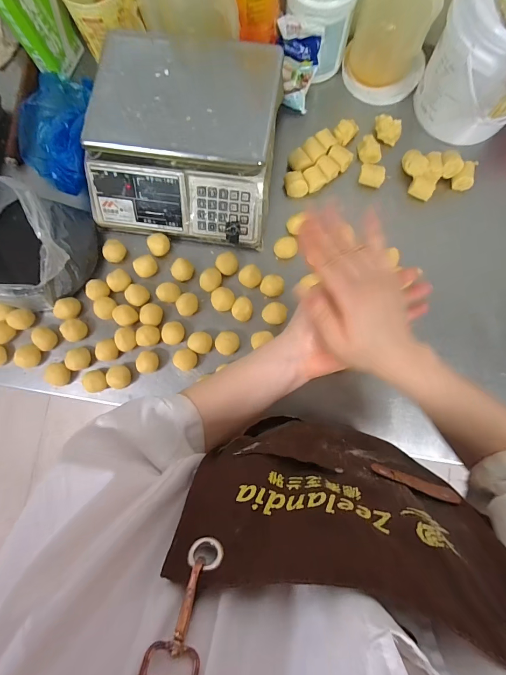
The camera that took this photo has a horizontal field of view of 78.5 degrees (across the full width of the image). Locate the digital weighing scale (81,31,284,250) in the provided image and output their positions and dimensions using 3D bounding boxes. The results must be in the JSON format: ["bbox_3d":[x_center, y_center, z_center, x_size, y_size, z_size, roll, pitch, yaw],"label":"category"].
[{"bbox_3d":[-0.123,-0.356,0.560,0.320,0.119,0.308,8,84,3],"label":"digital weighing scale"}]

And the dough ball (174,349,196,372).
[{"bbox_3d":[-0.127,0.041,0.585,0.040,0.039,0.038,0,83,2],"label":"dough ball"}]

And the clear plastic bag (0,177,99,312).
[{"bbox_3d":[-0.431,-0.173,0.533,0.263,0.151,0.209,10,84,3],"label":"clear plastic bag"}]

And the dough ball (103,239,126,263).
[{"bbox_3d":[-0.273,-0.169,0.613,0.038,0.030,0.041,0,83,2],"label":"dough ball"}]

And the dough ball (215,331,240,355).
[{"bbox_3d":[-0.048,0.011,0.585,0.044,0.029,0.043,0,83,2],"label":"dough ball"}]

